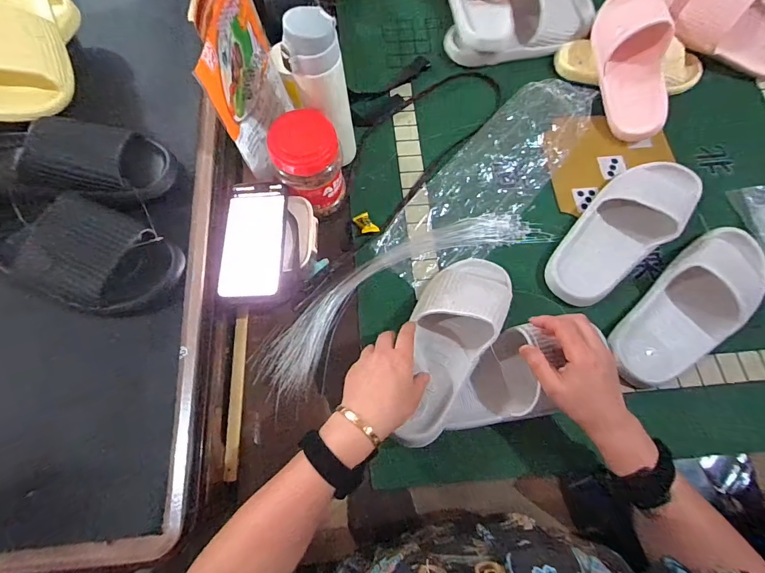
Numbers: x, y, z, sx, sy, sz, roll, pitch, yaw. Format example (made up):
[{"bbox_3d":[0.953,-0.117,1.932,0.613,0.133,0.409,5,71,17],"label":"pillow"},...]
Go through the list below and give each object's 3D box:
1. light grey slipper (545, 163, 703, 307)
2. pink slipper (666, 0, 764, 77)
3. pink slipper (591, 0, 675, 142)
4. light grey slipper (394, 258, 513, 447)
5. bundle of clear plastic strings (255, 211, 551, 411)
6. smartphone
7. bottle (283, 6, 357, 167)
[{"bbox_3d":[0.352,-0.089,0.571,0.282,0.059,0.109,-41,77,-15],"label":"light grey slipper"},{"bbox_3d":[0.597,-0.456,0.671,0.246,0.111,0.072,31,72,9],"label":"pink slipper"},{"bbox_3d":[0.412,-0.371,0.641,0.084,0.087,0.249,-10,96,-6],"label":"pink slipper"},{"bbox_3d":[0.091,0.063,0.486,0.111,0.063,0.252,22,68,6],"label":"light grey slipper"},{"bbox_3d":[0.021,-0.004,0.564,0.451,0.018,0.119,-31,74,-12],"label":"bundle of clear plastic strings"},{"bbox_3d":[-0.163,-0.062,0.494,0.074,0.006,0.167,-1,70,-2],"label":"smartphone"},{"bbox_3d":[-0.079,-0.248,0.524,0.062,0.209,0.066,30,72,8],"label":"bottle"}]

